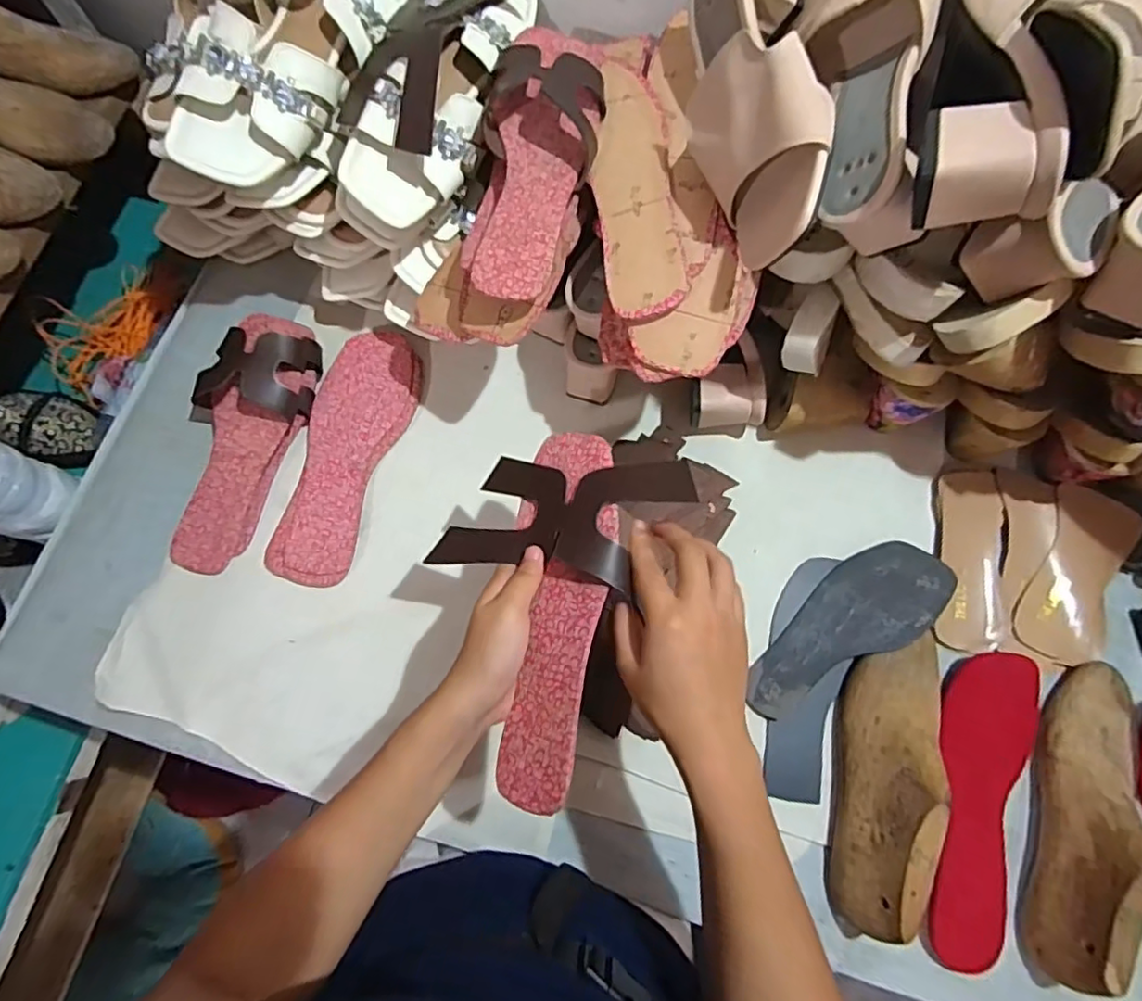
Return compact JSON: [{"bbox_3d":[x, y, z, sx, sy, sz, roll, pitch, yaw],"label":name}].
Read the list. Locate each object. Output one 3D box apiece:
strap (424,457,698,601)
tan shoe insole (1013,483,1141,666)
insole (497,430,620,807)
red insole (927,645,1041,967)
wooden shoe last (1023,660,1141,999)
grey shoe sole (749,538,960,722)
[{"bbox_3d":[-0.012,0.012,0.418,0.195,0.015,0.098,-8,70,31],"label":"strap"},{"bbox_3d":[0.451,0.065,0.542,0.067,0.037,0.155,20,87,6],"label":"tan shoe insole"},{"bbox_3d":[-0.006,0.067,0.393,0.069,0.005,0.240,-6,70,37],"label":"insole"},{"bbox_3d":[0.328,0.242,0.494,0.076,0.010,0.240,20,74,6],"label":"red insole"},{"bbox_3d":[0.414,0.244,0.466,0.074,0.069,0.240,15,74,5],"label":"wooden shoe last"},{"bbox_3d":[0.231,0.105,0.523,0.189,0.037,0.078,-28,75,-8],"label":"grey shoe sole"}]

